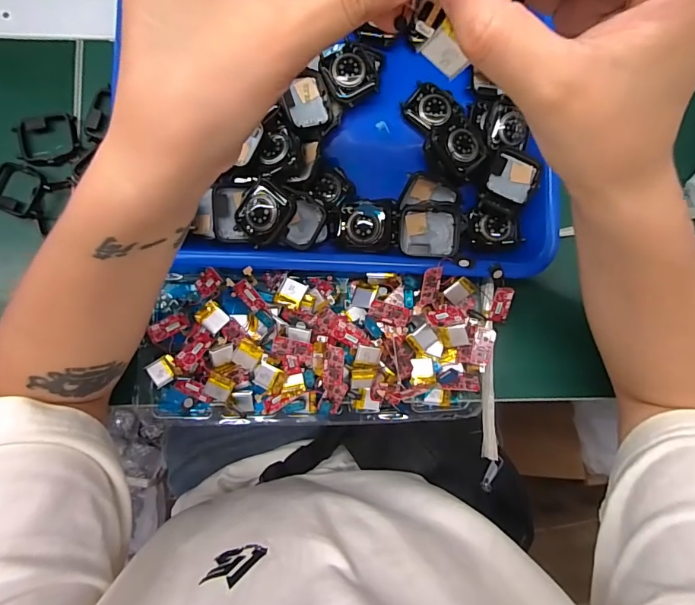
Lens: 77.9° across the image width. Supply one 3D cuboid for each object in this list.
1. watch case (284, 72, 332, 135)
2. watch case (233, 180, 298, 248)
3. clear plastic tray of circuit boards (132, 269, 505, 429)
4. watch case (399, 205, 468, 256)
[{"bbox_3d":[-0.030,-0.147,0.318,0.036,0.011,0.044,-23,92,-17],"label":"watch case"},{"bbox_3d":[-0.058,-0.063,0.301,0.036,0.012,0.042,39,112,4],"label":"watch case"},{"bbox_3d":[-0.016,0.035,0.321,0.272,0.041,0.113,2,85,-3],"label":"clear plastic tray of circuit boards"},{"bbox_3d":[0.060,-0.051,0.310,0.044,0.012,0.036,4,85,-2],"label":"watch case"}]

